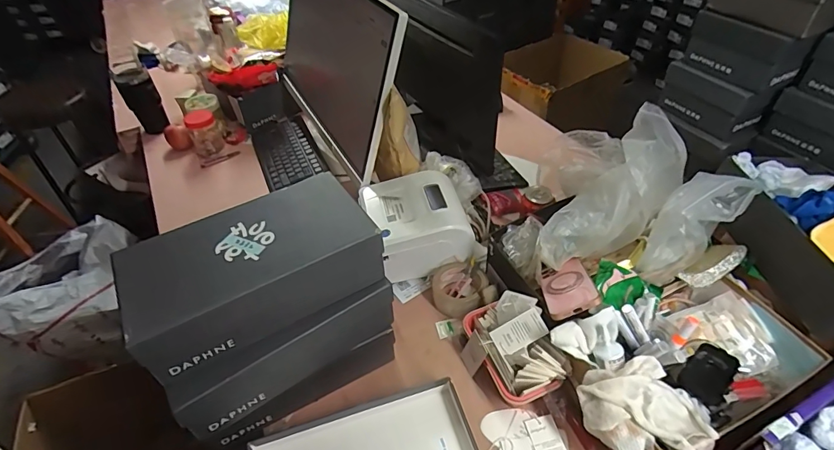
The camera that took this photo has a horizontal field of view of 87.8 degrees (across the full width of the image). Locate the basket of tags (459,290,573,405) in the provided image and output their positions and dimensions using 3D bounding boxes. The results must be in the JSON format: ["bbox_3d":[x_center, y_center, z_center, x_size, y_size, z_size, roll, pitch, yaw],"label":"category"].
[{"bbox_3d":[0.140,0.189,0.671,0.119,0.112,0.167,-16,46,-12],"label":"basket of tags"}]

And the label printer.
[{"bbox_3d":[-0.004,-0.003,0.842,0.175,0.115,0.177,-17,46,-12],"label":"label printer"}]

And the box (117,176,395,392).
[{"bbox_3d":[-0.209,0.051,0.572,0.291,0.093,0.162,-24,48,-19],"label":"box"}]

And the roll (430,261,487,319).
[{"bbox_3d":[0.075,0.119,0.800,0.098,0.045,0.105,-2,45,2],"label":"roll"}]

